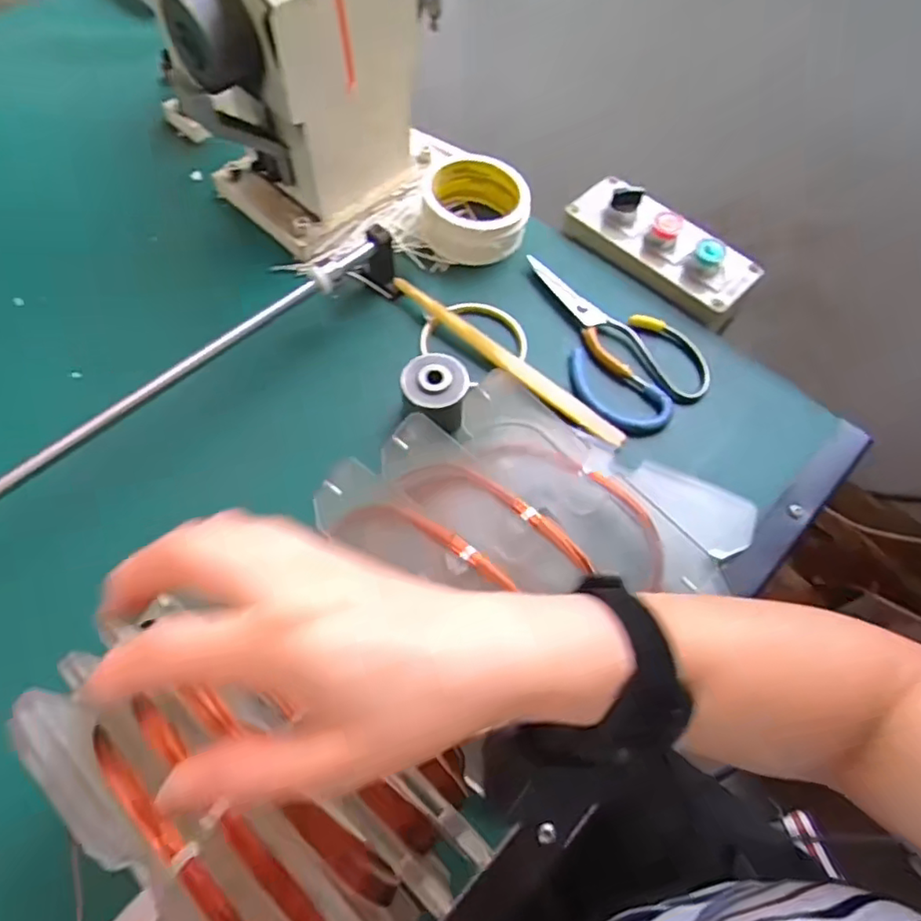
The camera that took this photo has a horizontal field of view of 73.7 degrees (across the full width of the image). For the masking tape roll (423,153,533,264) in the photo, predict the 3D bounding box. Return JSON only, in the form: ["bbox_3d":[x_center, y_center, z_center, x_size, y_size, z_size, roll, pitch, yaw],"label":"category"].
[{"bbox_3d":[0.013,-0.226,0.550,0.095,0.043,0.097,7,61,1],"label":"masking tape roll"}]

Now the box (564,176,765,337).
[{"bbox_3d":[0.178,-0.198,0.551,0.174,0.048,0.074,40,66,17],"label":"box"}]

